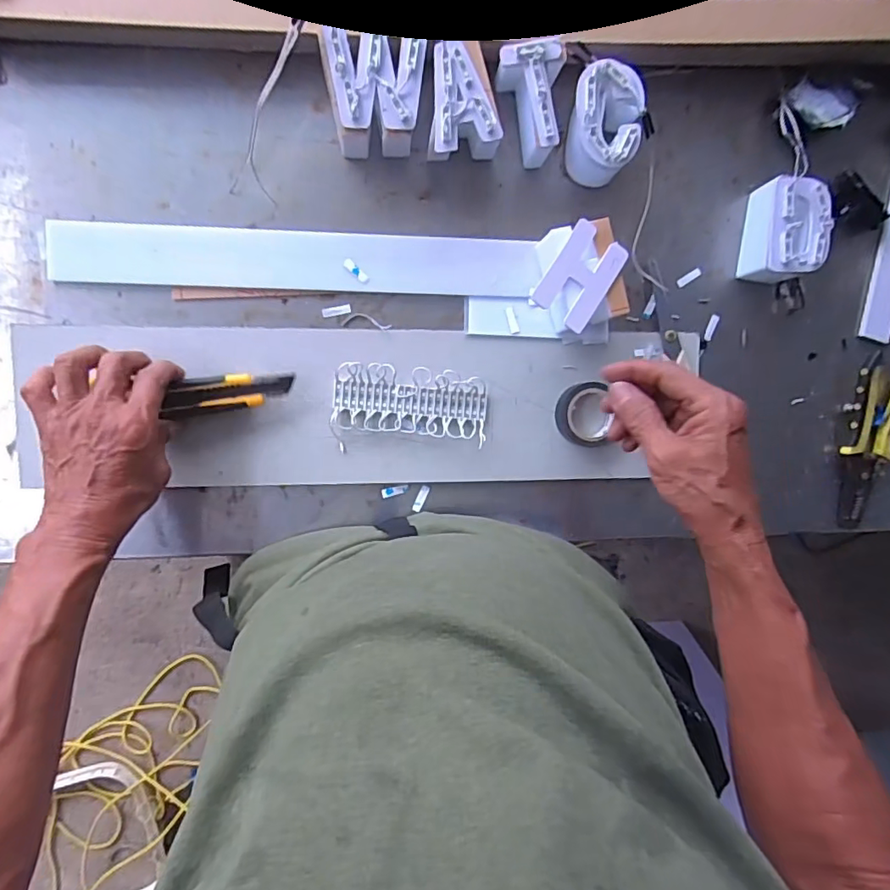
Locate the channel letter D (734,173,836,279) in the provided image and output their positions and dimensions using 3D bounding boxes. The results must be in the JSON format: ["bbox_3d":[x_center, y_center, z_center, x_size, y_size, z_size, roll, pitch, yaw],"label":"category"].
[{"bbox_3d":[0.315,-0.197,0.504,0.053,0.053,0.088,5,92,-7],"label":"channel letter D"}]

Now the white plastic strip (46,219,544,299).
[{"bbox_3d":[-0.123,-0.159,0.472,0.410,0.006,0.049,0,106,-6],"label":"white plastic strip"}]

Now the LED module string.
[{"bbox_3d":[-0.030,-0.032,0.486,0.137,0.015,0.070,7,92,-7],"label":"LED module string"}]

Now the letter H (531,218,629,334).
[{"bbox_3d":[0.115,-0.143,0.460,0.053,0.010,0.080,32,91,-8],"label":"letter H"}]

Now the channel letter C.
[{"bbox_3d":[0.136,-0.276,0.478,0.058,0.051,0.087,6,92,-7],"label":"channel letter C"}]

